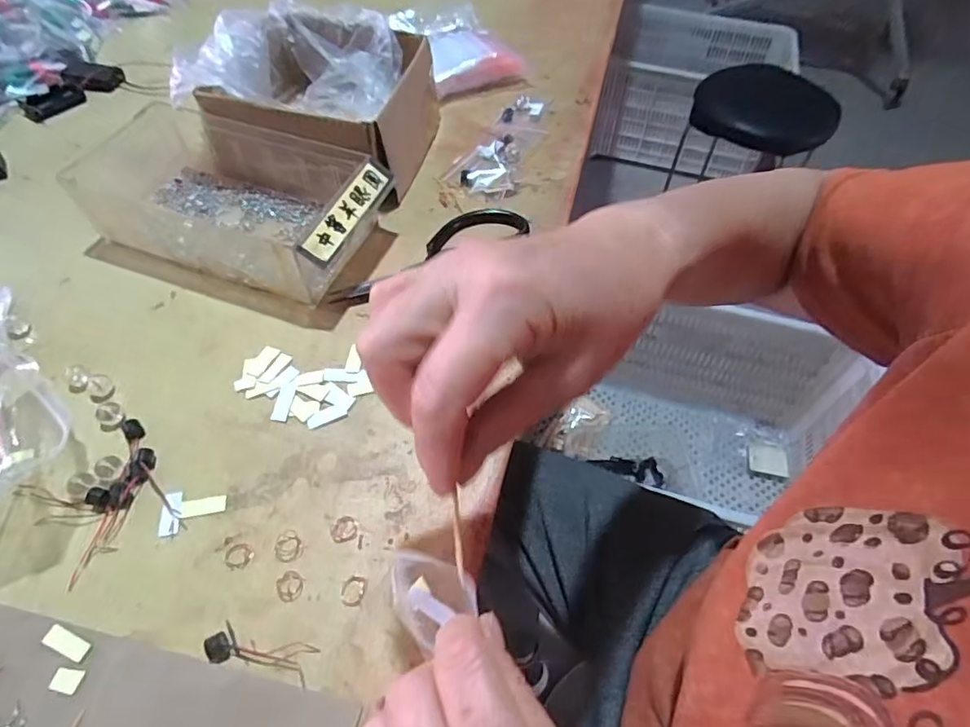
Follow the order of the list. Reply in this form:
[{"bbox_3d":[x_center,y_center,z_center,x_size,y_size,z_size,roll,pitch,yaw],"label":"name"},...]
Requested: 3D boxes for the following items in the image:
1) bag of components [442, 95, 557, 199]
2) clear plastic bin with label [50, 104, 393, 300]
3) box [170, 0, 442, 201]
[{"bbox_3d":[0.026,-0.235,0.589,0.069,0.019,0.186,21,57,13],"label":"bag of components"},{"bbox_3d":[-0.226,-0.142,0.478,0.273,0.065,0.134,16,56,10],"label":"clear plastic bin with label"},{"bbox_3d":[-0.150,-0.264,0.543,0.195,0.097,0.206,18,57,11],"label":"box"}]

